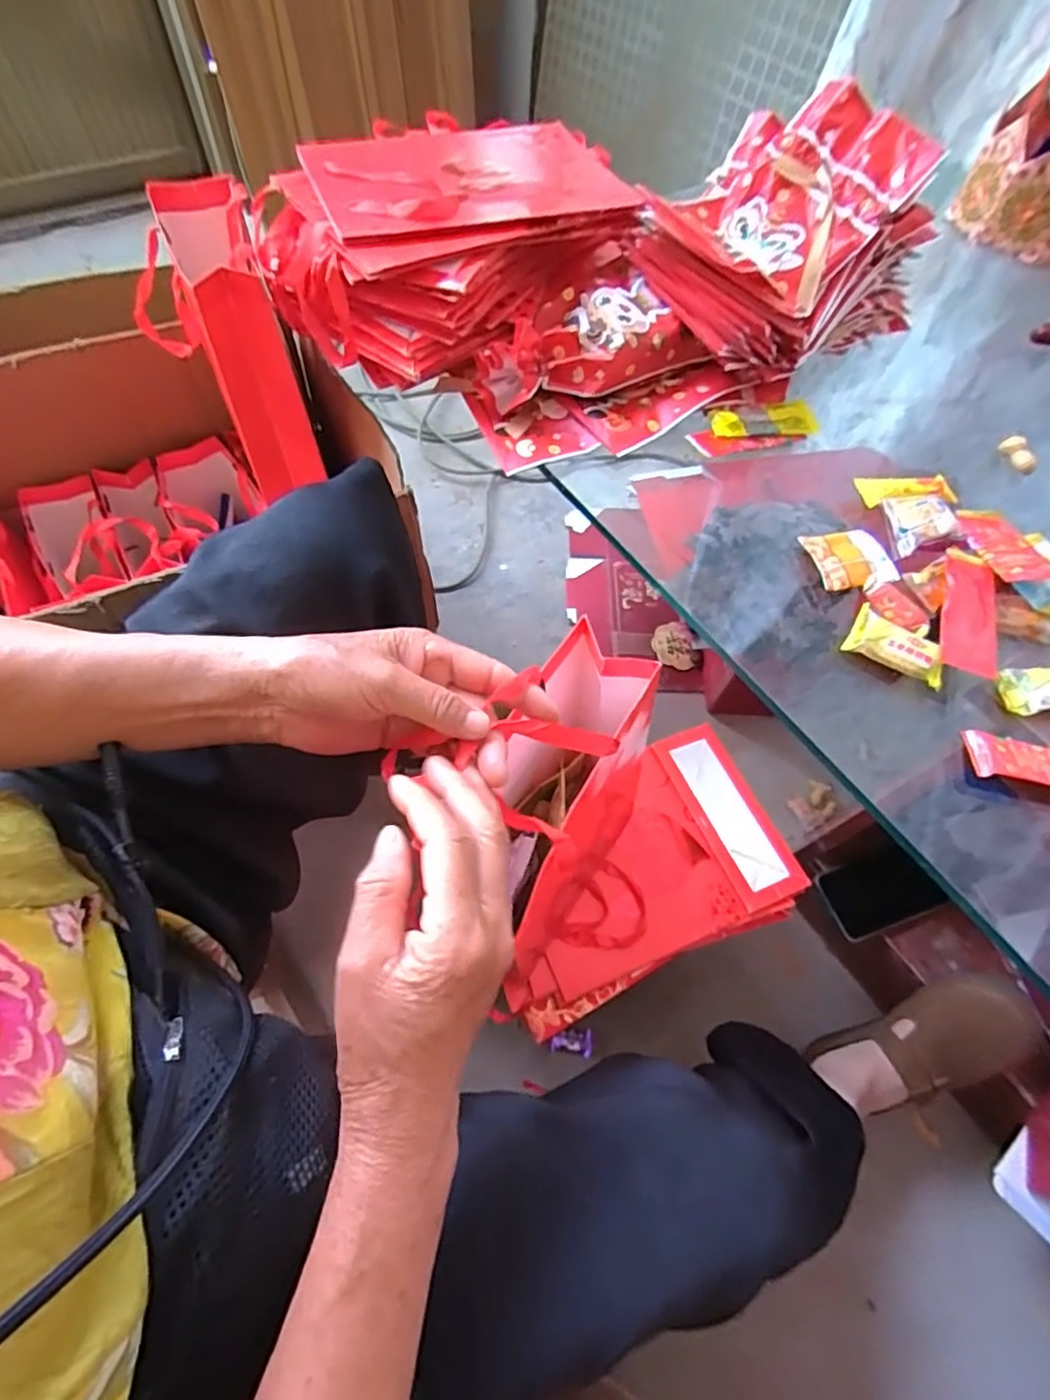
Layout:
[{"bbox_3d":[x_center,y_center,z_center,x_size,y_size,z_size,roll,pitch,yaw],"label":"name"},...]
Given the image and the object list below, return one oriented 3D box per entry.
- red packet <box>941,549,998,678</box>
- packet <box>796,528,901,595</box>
[{"bbox_3d":[0.299,-0.063,0.414,0.034,0.011,0.103,19,62,8],"label":"red packet"},{"bbox_3d":[0.237,-0.101,0.445,0.057,0.009,0.055,-8,61,-7],"label":"packet"}]

